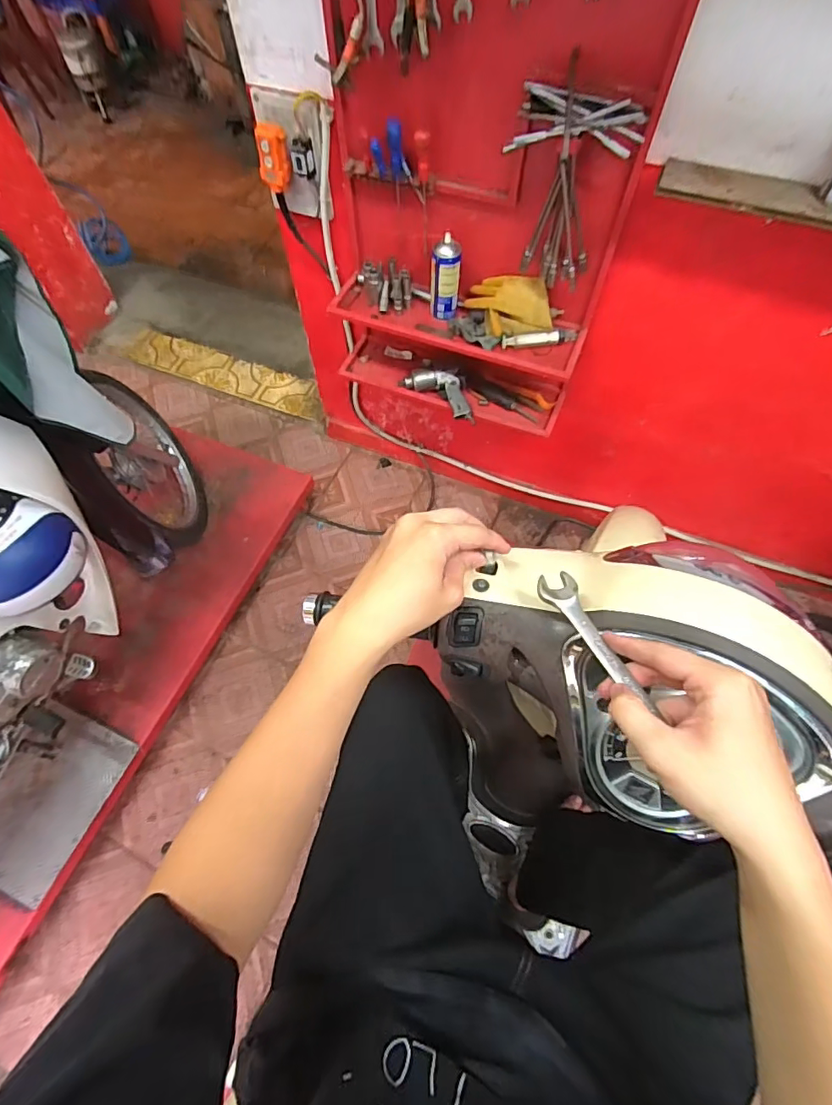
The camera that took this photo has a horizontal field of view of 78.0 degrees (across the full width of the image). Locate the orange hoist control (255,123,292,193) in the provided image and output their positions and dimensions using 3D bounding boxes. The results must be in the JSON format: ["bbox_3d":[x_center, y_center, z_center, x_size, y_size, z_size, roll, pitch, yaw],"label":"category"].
[{"bbox_3d":[-0.302,-0.835,1.091,0.069,0.114,0.034,-14,64,-7],"label":"orange hoist control"}]

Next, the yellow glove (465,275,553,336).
[{"bbox_3d":[0.208,-0.551,1.140,0.197,0.075,0.107,13,64,7],"label":"yellow glove"}]

